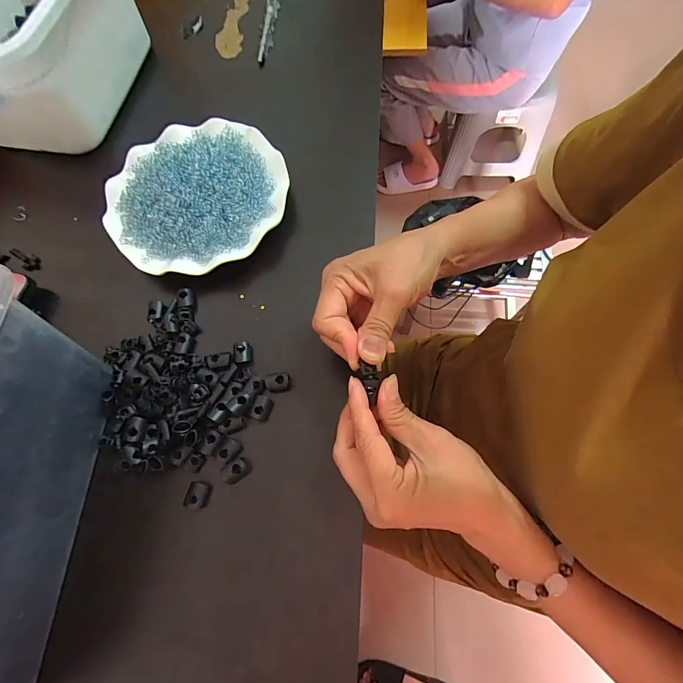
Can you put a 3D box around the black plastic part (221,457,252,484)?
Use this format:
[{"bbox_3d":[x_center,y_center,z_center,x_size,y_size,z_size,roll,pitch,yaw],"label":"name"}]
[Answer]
[{"bbox_3d":[-0.086,0.105,0.295,0.022,0.007,0.016,-40,74,-11],"label":"black plastic part"}]

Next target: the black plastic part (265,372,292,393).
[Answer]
[{"bbox_3d":[-0.056,0.036,0.320,0.023,0.012,0.016,-5,71,1],"label":"black plastic part"}]

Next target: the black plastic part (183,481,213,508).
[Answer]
[{"bbox_3d":[-0.116,0.123,0.291,0.019,0.008,0.019,10,71,6],"label":"black plastic part"}]

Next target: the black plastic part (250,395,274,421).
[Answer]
[{"bbox_3d":[-0.068,0.057,0.312,0.014,0.013,0.020,14,72,8],"label":"black plastic part"}]

